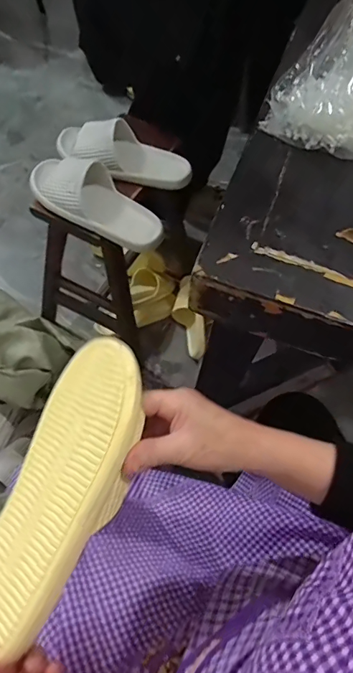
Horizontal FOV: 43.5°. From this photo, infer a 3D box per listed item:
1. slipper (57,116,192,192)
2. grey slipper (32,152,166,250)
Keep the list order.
[{"bbox_3d":[-0.122,-0.364,0.863,0.250,0.067,0.114,24,63,9],"label":"slipper"},{"bbox_3d":[-0.148,-0.259,0.800,0.272,0.079,0.113,25,63,10],"label":"grey slipper"}]

